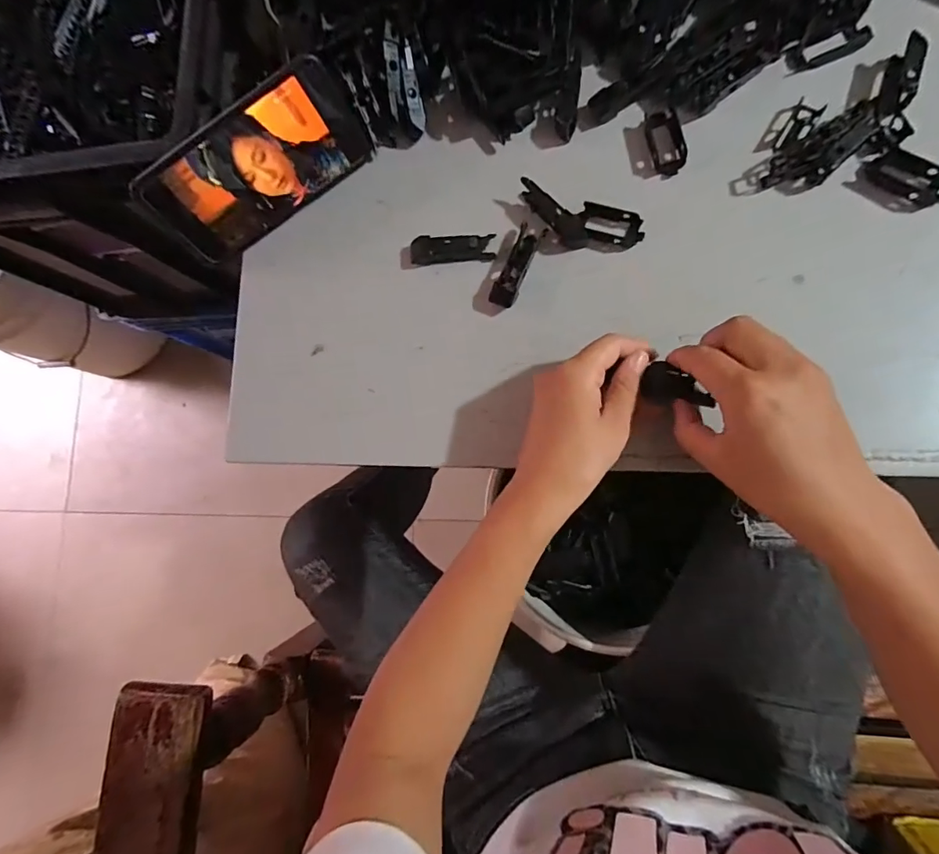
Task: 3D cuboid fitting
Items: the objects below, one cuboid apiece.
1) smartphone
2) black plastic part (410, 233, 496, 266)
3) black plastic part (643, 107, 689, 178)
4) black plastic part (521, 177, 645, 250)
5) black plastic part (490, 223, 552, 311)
[{"bbox_3d":[-0.162,-0.200,0.367,0.166,0.080,0.010,-34,53,3],"label":"smartphone"},{"bbox_3d":[-0.014,-0.138,0.370,0.066,0.012,0.021,0,84,8],"label":"black plastic part"},{"bbox_3d":[0.146,-0.212,0.351,0.023,0.007,0.051,-11,83,7],"label":"black plastic part"},{"bbox_3d":[0.082,-0.154,0.354,0.094,0.020,0.031,19,87,9],"label":"black plastic part"},{"bbox_3d":[0.037,-0.121,0.360,0.019,0.010,0.066,23,88,10],"label":"black plastic part"}]

